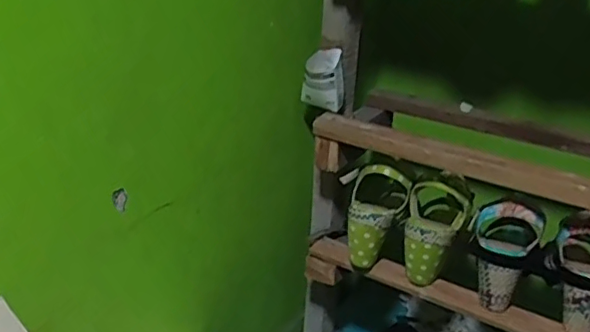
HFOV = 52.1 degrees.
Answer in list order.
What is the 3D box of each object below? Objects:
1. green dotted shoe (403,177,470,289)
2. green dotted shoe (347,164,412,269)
[{"bbox_3d":[0.187,0.088,0.807,0.078,0.128,0.081,10,24,11],"label":"green dotted shoe"},{"bbox_3d":[0.113,0.067,0.832,0.077,0.136,0.072,10,24,12],"label":"green dotted shoe"}]

